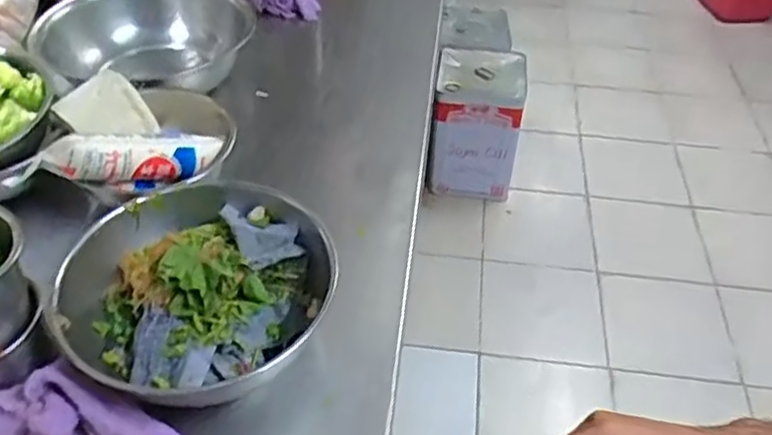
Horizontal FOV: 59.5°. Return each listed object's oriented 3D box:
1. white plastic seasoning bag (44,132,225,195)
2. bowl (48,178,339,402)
[{"bbox_3d":[-0.244,-0.055,0.658,0.159,0.062,0.032,-6,40,-41],"label":"white plastic seasoning bag"},{"bbox_3d":[-0.162,0.062,0.568,0.216,0.072,0.213,28,48,23],"label":"bowl"}]

